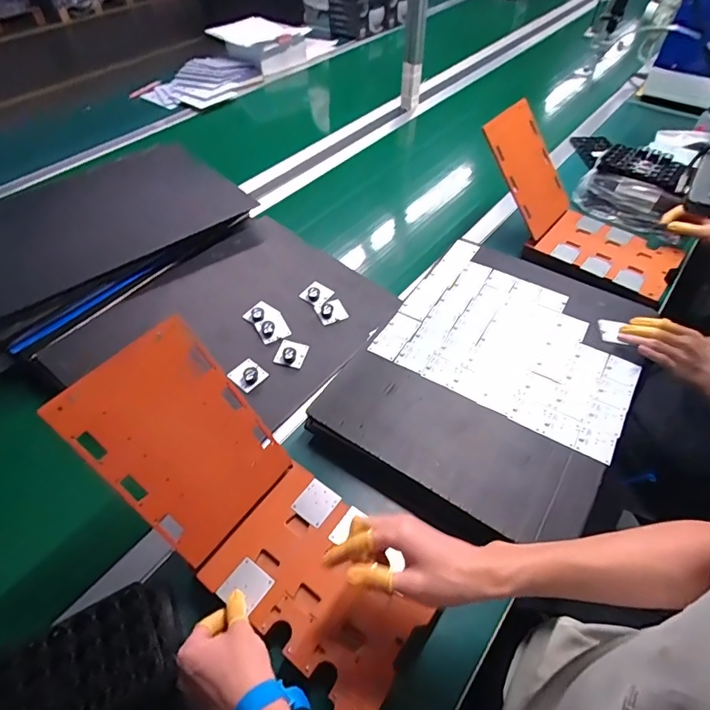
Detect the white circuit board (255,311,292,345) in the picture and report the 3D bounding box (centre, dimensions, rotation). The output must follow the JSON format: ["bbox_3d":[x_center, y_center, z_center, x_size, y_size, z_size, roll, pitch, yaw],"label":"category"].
[{"bbox_3d":[-0.140,-0.047,0.785,0.050,0.016,0.050,-25,53,-16],"label":"white circuit board"}]

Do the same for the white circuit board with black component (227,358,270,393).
[{"bbox_3d":[-0.171,0.029,0.729,0.051,0.017,0.048,34,60,27],"label":"white circuit board with black component"}]

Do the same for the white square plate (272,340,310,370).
[{"bbox_3d":[-0.105,-0.006,0.757,0.047,0.025,0.050,12,51,10],"label":"white square plate"}]

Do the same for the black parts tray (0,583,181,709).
[{"bbox_3d":[-0.289,0.326,0.452,0.210,0.032,0.110,-23,53,-18],"label":"black parts tray"}]

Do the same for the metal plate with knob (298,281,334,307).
[{"bbox_3d":[-0.069,-0.113,0.842,0.046,0.016,0.049,27,57,23],"label":"metal plate with knob"}]

